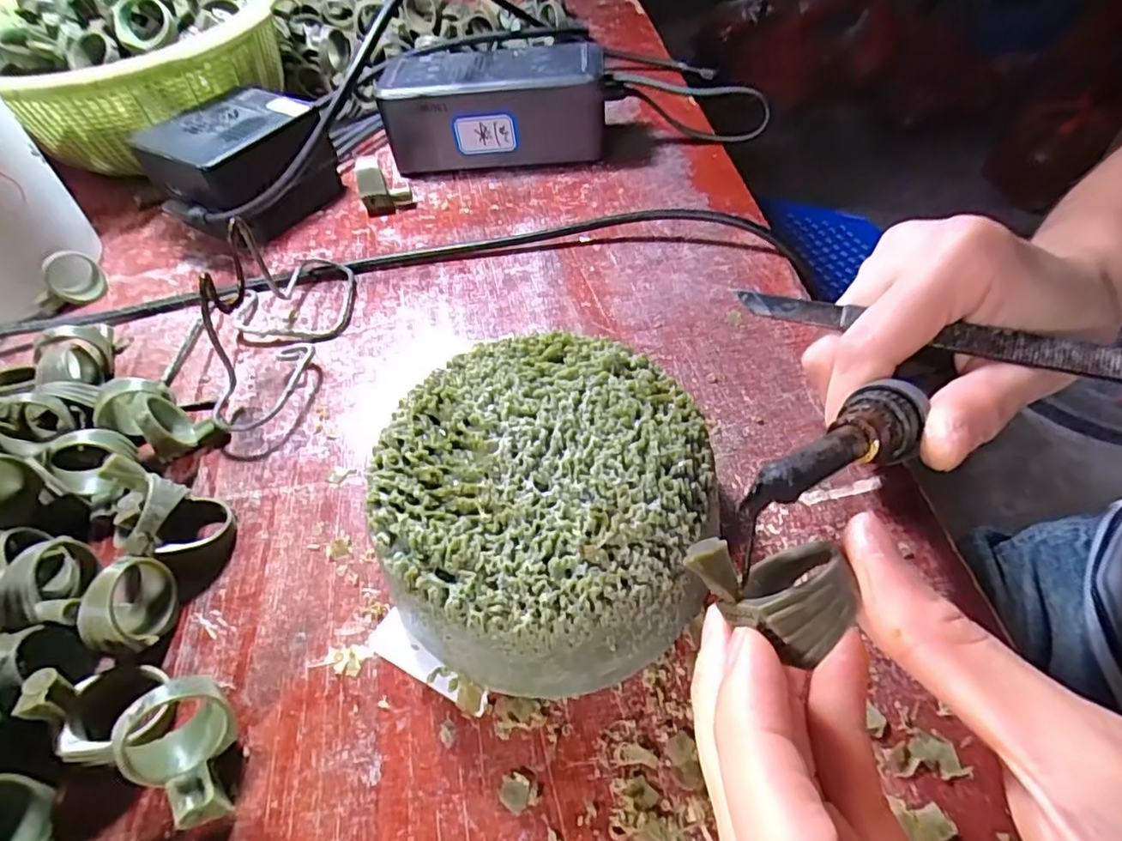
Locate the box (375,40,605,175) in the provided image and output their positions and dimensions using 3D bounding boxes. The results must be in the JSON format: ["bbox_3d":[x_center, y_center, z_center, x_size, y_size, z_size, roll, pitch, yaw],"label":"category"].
[{"bbox_3d":[-0.038,-0.187,0.348,0.128,0.055,0.051,1,51,6],"label":"box"}]

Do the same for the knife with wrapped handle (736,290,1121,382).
[{"bbox_3d":[0.131,-0.022,0.166,0.161,0.007,0.007,17,54,29],"label":"knife with wrapped handle"}]

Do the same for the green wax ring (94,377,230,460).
[{"bbox_3d":[-0.160,0.000,0.229,0.041,0.028,0.023,19,55,20],"label":"green wax ring"}]

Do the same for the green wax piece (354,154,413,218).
[{"bbox_3d":[-0.103,-0.136,0.333,0.026,0.026,0.019,-19,52,-10],"label":"green wax piece"}]

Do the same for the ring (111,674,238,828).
[{"bbox_3d":[-0.098,0.085,0.152,0.025,0.029,0.028,17,54,18],"label":"ring"}]

